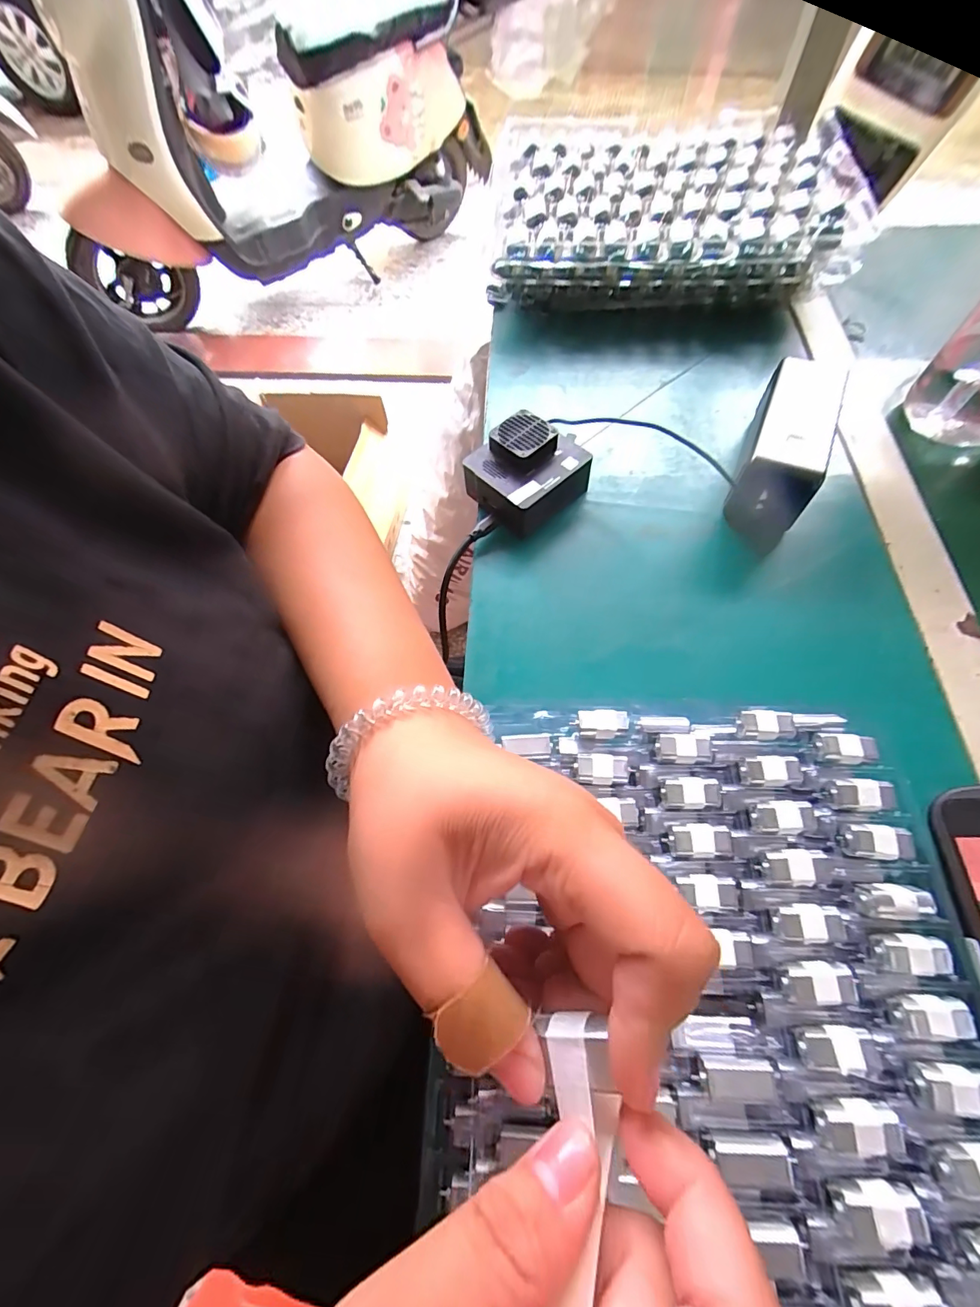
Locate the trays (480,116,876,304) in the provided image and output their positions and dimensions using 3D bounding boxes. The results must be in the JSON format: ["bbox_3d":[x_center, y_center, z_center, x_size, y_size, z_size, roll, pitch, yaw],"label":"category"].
[{"bbox_3d":[0.190,-0.482,0.515,0.341,0.068,0.302,5,64,4],"label":"trays"}]

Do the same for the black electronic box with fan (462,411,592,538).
[{"bbox_3d":[0.029,-0.142,0.363,0.074,0.045,0.074,41,71,19],"label":"black electronic box with fan"}]

